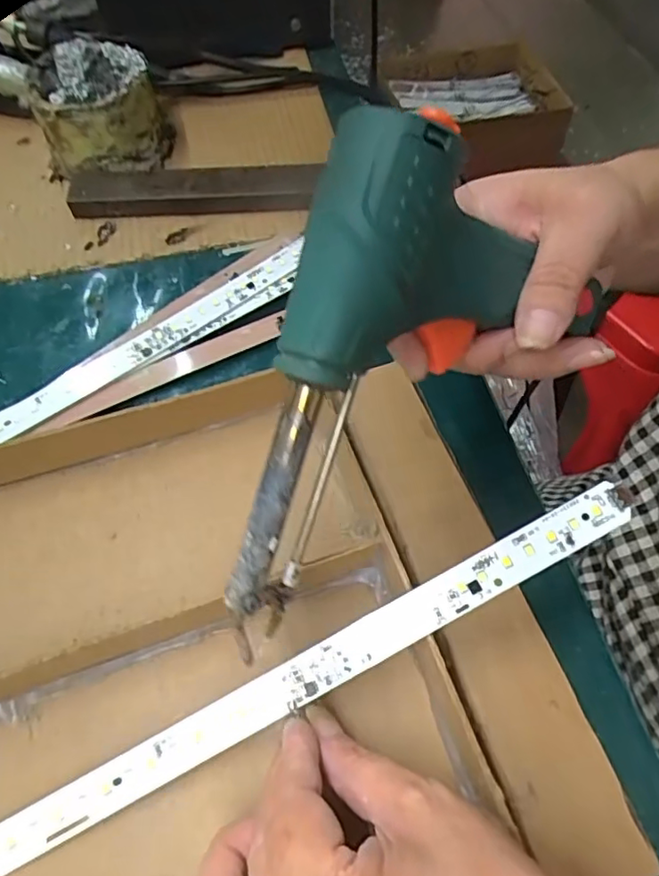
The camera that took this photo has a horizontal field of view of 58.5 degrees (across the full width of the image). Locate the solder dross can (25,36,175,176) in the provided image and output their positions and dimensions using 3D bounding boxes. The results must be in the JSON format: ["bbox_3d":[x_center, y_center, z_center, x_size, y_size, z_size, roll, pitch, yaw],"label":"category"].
[{"bbox_3d":[-0.157,-0.228,0.403,0.085,0.069,0.080,-20,63,-10],"label":"solder dross can"}]

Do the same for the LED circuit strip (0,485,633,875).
[{"bbox_3d":[-0.008,0.093,0.231,0.279,0.009,0.016,-29,64,-1],"label":"LED circuit strip"}]

